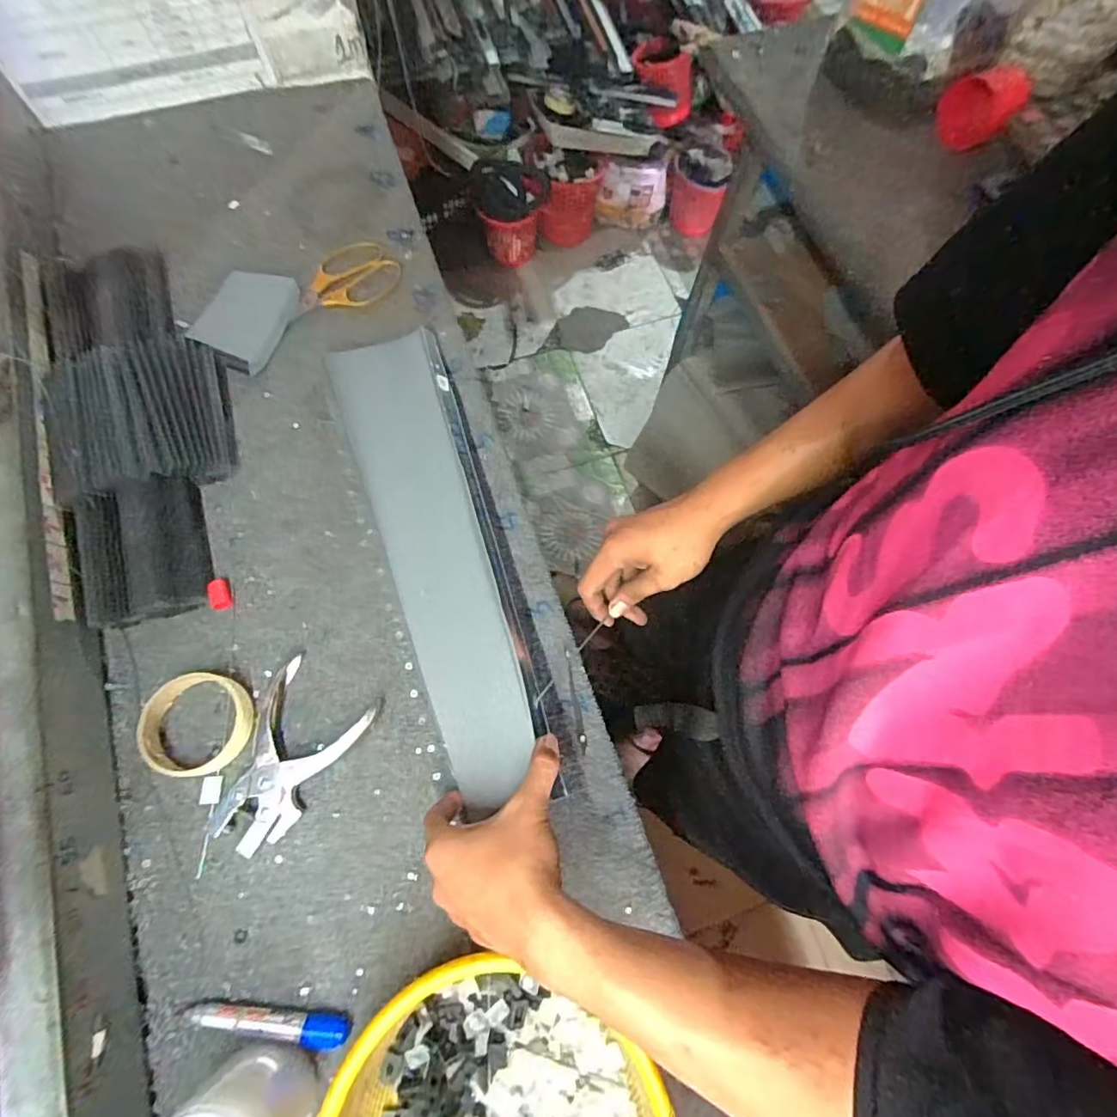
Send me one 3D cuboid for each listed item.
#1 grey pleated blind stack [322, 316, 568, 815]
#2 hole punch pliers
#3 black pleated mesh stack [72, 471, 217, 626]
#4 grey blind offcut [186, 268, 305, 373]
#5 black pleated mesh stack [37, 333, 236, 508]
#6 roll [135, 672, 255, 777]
[{"bbox_3d":[-0.117,-0.016,0.537,0.113,0.041,0.481,-18,70,-8],"label":"grey pleated blind stack"},{"bbox_3d":[-0.241,0.173,0.488,0.095,0.017,0.149,28,72,7],"label":"hole punch pliers"},{"bbox_3d":[-0.390,-0.008,0.523,0.099,0.036,0.129,-14,72,-7],"label":"black pleated mesh stack"},{"bbox_3d":[-0.343,-0.272,0.623,0.080,0.021,0.111,25,72,6],"label":"grey blind offcut"},{"bbox_3d":[-0.416,-0.143,0.564,0.144,0.056,0.168,-16,73,-8],"label":"black pleated mesh stack"},{"bbox_3d":[-0.319,0.145,0.492,0.087,0.022,0.086,1,71,-2],"label":"roll"}]

